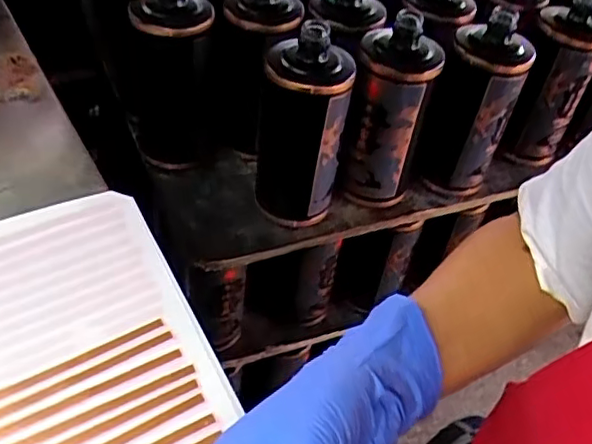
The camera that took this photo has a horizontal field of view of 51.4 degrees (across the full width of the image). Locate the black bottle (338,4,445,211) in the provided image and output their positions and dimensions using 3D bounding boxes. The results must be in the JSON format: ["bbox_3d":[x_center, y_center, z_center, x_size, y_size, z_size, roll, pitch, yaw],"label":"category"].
[{"bbox_3d":[0.092,-0.111,0.619,0.074,0.178,0.074,13,43,4],"label":"black bottle"}]

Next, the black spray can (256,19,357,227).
[{"bbox_3d":[0.004,-0.088,0.587,0.081,0.186,0.074,11,43,2],"label":"black spray can"}]

